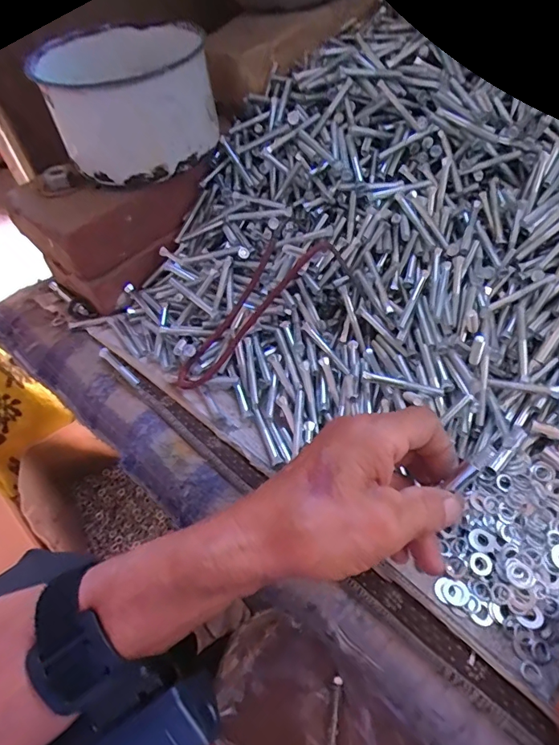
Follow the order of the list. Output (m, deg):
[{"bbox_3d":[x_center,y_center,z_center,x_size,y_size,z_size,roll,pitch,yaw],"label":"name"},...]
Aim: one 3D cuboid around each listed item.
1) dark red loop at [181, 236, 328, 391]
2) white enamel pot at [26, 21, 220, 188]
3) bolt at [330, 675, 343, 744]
[{"bbox_3d":[-0.027,-0.054,0.375,0.042,0.031,0.166,37,82,26],"label":"dark red loop"},{"bbox_3d":[-0.126,-0.235,0.395,0.129,0.076,0.141,-2,54,3],"label":"white enamel pot"},{"bbox_3d":[0.050,0.300,0.404,0.008,0.010,0.056,5,55,7],"label":"bolt"}]

